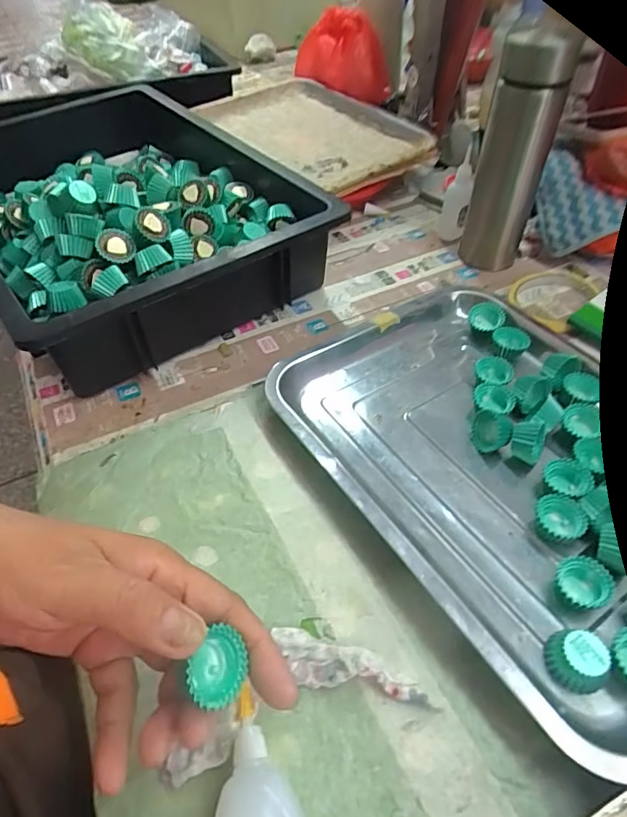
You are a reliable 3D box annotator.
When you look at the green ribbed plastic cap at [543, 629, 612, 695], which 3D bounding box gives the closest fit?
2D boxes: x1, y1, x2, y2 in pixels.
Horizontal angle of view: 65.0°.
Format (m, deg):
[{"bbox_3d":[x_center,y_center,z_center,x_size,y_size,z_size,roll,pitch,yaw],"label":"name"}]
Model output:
[{"bbox_3d":[0.145,0.139,0.272,0.027,0.020,0.027,-1,48,1],"label":"green ribbed plastic cap"}]

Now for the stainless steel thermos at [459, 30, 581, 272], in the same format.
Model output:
[{"bbox_3d":[0.191,-0.237,0.480,0.062,0.207,0.056,14,50,14],"label":"stainless steel thermos"}]

